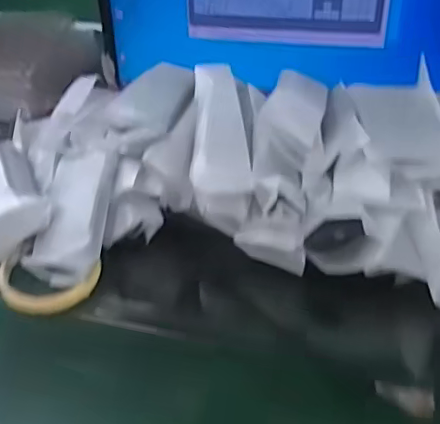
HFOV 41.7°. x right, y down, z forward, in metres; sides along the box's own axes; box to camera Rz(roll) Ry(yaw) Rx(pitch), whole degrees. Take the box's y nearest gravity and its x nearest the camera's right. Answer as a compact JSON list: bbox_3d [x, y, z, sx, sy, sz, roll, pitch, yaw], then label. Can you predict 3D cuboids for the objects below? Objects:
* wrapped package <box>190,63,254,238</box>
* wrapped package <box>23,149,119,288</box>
[{"bbox_3d":[-0.001,-0.064,0.514,0.049,0.034,0.163,-4,65,-1],"label":"wrapped package"},{"bbox_3d":[-0.132,0.002,0.523,0.064,0.030,0.127,5,66,9],"label":"wrapped package"}]

